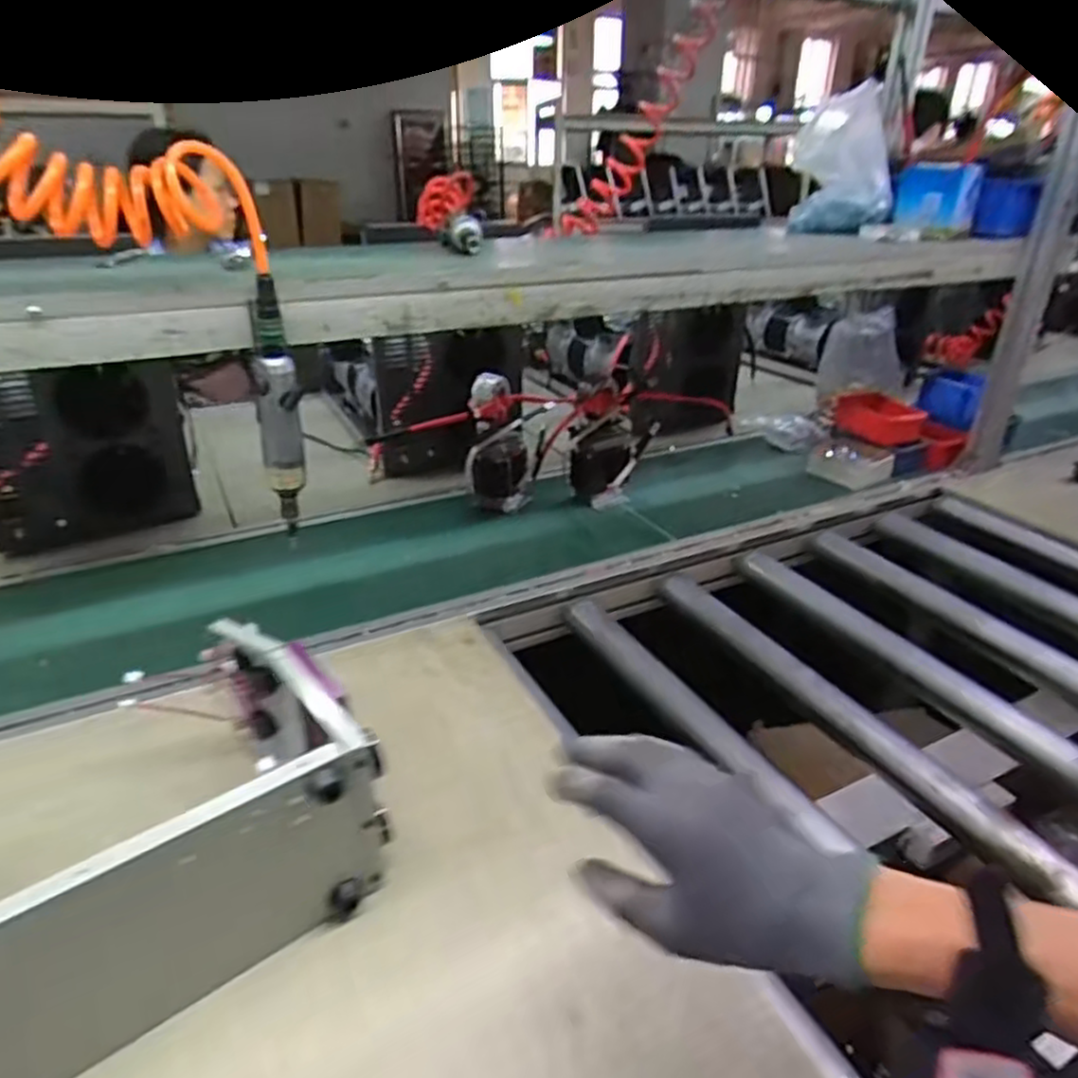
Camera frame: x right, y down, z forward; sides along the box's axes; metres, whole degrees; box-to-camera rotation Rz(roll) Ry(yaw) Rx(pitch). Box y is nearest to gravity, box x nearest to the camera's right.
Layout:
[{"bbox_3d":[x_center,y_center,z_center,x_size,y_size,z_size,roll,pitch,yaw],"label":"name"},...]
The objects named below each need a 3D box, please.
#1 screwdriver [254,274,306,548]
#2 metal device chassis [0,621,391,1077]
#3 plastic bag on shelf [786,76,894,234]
[{"bbox_3d":[-0.261,-0.117,0.733,0.042,0.275,0.031,-5,29,-11],"label":"screwdriver"},{"bbox_3d":[-0.316,0.205,0.500,0.364,0.128,0.225,-19,34,-32],"label":"metal device chassis"},{"bbox_3d":[0.497,-0.612,1.190,0.179,0.197,0.120,11,30,18],"label":"plastic bag on shelf"}]

